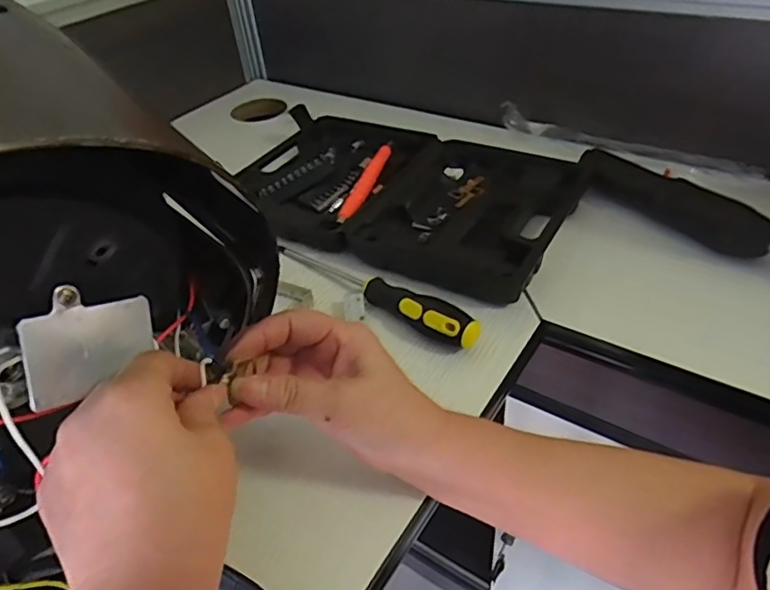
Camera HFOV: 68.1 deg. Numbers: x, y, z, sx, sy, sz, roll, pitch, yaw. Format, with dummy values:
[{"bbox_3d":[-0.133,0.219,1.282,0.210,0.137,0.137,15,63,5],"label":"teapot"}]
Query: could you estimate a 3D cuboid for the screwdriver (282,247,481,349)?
[{"bbox_3d":[-0.011,-0.008,0.474,0.032,0.029,0.209,-36,48,-30],"label":"screwdriver"}]

